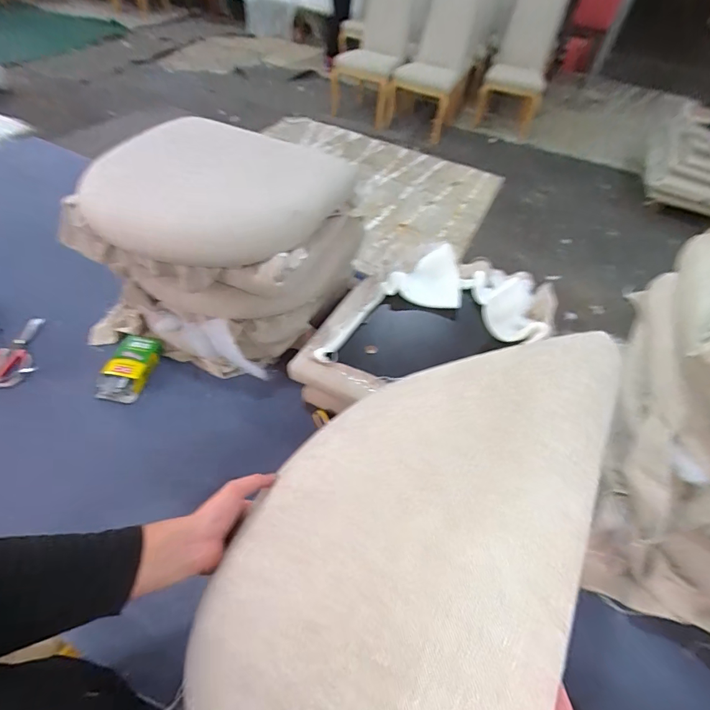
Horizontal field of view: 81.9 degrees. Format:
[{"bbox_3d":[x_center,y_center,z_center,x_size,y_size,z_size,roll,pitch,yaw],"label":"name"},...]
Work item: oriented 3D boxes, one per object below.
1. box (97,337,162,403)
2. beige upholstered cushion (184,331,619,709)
[{"bbox_3d":[-0.494,0.026,0.895,0.093,0.029,0.160,9,49,1],"label":"box"},{"bbox_3d":[0.018,0.165,0.401,0.054,0.381,0.416,49,56,-16],"label":"beige upholstered cushion"}]

